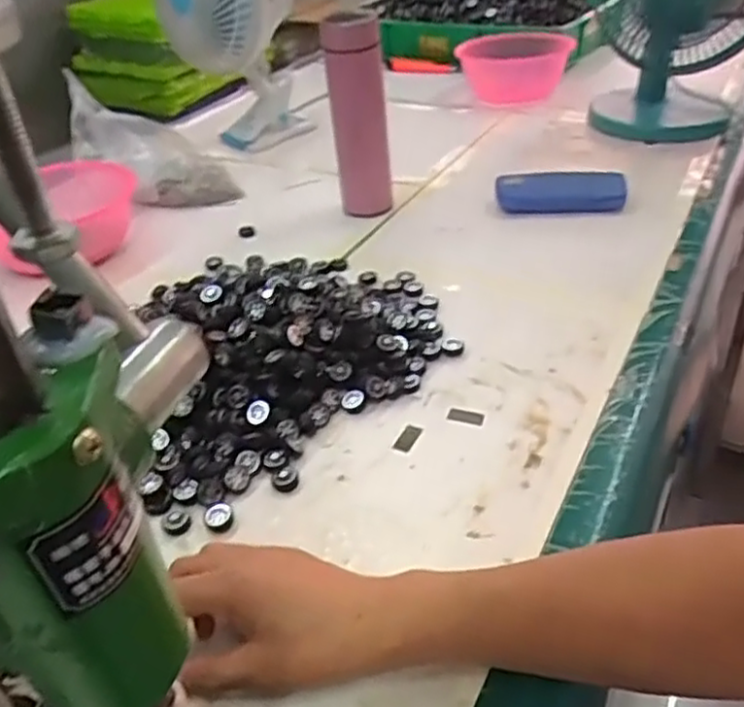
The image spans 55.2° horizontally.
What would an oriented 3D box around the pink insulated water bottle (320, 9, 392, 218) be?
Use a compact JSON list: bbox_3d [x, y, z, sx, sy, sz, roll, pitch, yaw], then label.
[{"bbox_3d":[-0.015,-0.275,0.828,0.065,0.217,0.066,-7,35,-2],"label":"pink insulated water bottle"}]

